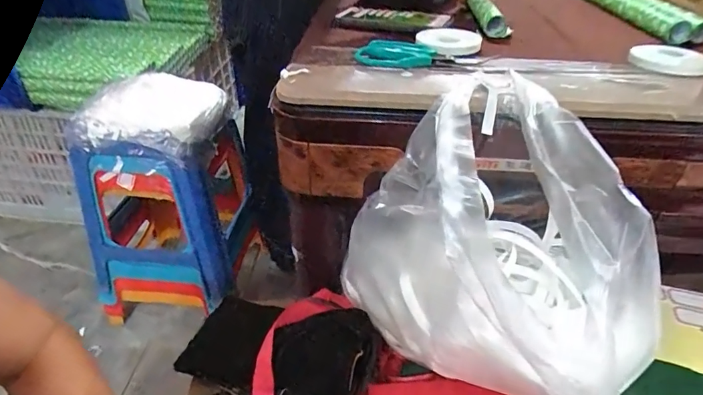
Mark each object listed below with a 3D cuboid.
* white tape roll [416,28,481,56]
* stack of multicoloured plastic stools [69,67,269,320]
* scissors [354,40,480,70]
[{"bbox_3d":[0.121,-0.190,0.541,0.075,0.016,0.080,1,35,0],"label":"white tape roll"},{"bbox_3d":[-0.430,-0.011,1.044,0.325,0.472,0.300,0,35,-1],"label":"stack of multicoloured plastic stools"},{"bbox_3d":[0.073,-0.165,0.513,0.135,0.017,0.057,2,35,1],"label":"scissors"}]

